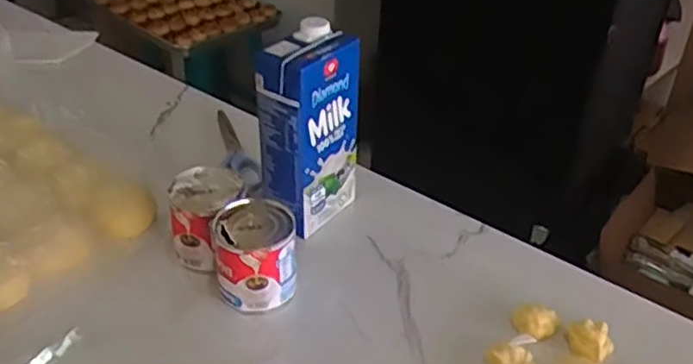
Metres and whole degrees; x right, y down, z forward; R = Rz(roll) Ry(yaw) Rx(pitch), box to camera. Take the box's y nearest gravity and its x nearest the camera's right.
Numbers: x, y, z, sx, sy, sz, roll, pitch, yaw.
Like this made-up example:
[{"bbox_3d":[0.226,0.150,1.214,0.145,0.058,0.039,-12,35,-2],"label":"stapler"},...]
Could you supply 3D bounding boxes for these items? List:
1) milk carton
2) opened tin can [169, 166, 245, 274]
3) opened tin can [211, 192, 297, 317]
[{"bbox_3d":[-0.038,-0.047,0.678,0.058,0.198,0.100,24,41,28],"label":"milk carton"},{"bbox_3d":[-0.133,0.036,0.654,0.063,0.077,0.066,14,37,16],"label":"opened tin can"},{"bbox_3d":[-0.083,0.069,0.632,0.072,0.083,0.067,1,36,-1],"label":"opened tin can"}]

